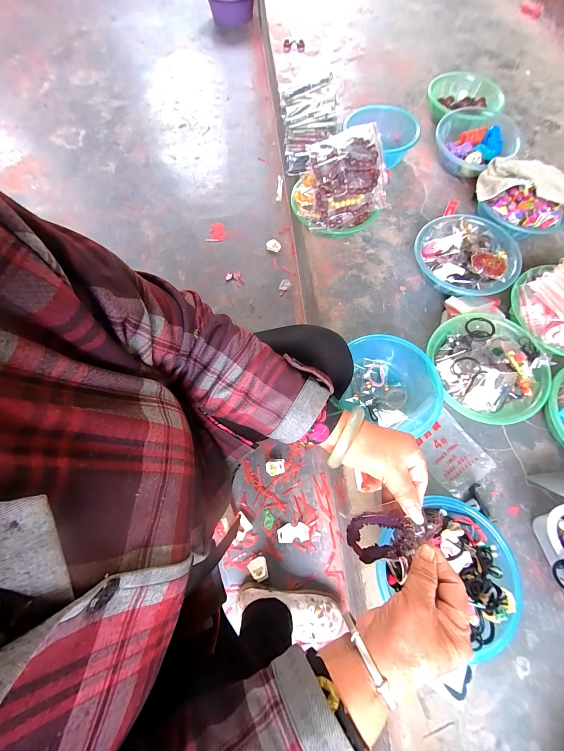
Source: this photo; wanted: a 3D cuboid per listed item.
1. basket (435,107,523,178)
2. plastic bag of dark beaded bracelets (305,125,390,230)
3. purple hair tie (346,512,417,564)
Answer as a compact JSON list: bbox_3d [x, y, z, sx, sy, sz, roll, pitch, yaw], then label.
[{"bbox_3d":[0.572,-0.693,0.819,0.220,0.099,0.199,31,73,10],"label":"basket"},{"bbox_3d":[0.161,-0.475,0.670,0.187,0.205,0.104,-3,33,-2],"label":"plastic bag of dark beaded bracelets"},{"bbox_3d":[0.103,0.169,0.291,0.069,0.011,0.043,-31,58,24],"label":"purple hair tie"}]

